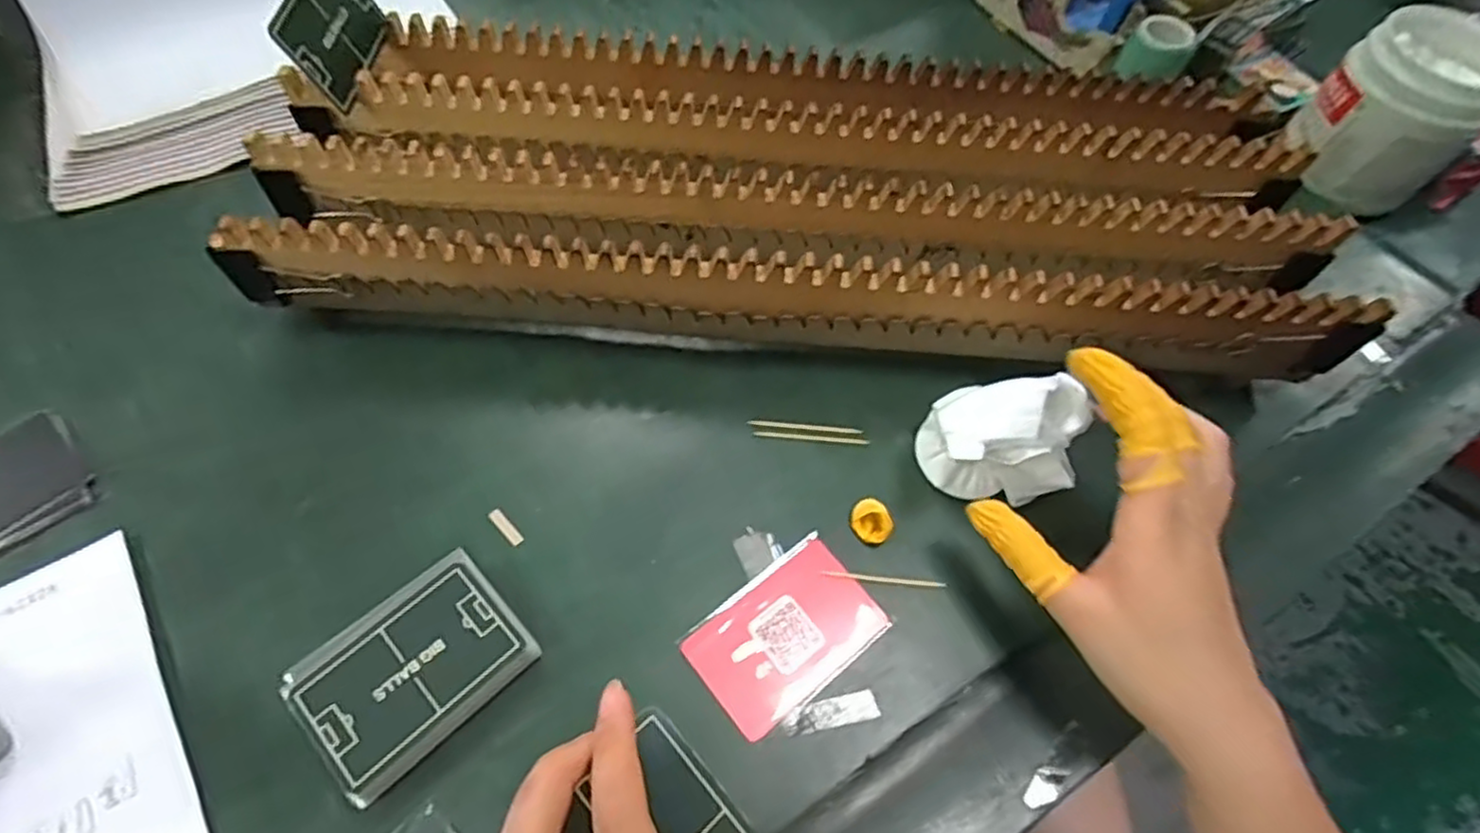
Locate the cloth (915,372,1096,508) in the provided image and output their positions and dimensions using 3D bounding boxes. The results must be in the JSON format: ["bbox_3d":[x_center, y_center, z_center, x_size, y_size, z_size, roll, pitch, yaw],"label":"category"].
[{"bbox_3d":[0.131,0.011,0.357,0.077,0.064,0.050,6,61,-1],"label":"cloth"}]

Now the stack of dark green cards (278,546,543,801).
[{"bbox_3d":[-0.142,0.108,0.310,0.087,0.018,0.066,-39,70,-22],"label":"stack of dark green cards"}]

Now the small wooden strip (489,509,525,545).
[{"bbox_3d":[-0.116,0.054,0.353,0.006,0.004,0.023,-39,70,-22],"label":"small wooden strip"}]

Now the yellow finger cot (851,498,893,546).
[{"bbox_3d":[0.066,0.053,0.356,0.014,0.017,0.022,-19,64,-14],"label":"yellow finger cot"}]

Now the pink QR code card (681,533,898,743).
[{"bbox_3d":[0.022,0.101,0.334,0.086,0.004,0.057,-35,69,-20],"label":"pink QR code card"}]

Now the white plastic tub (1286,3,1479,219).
[{"bbox_3d":[0.456,-0.212,0.491,0.091,0.090,0.092,2,61,-3],"label":"white plastic tub"}]

